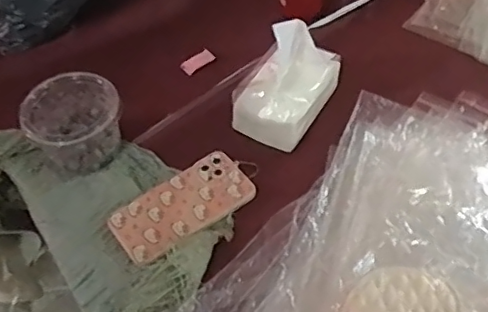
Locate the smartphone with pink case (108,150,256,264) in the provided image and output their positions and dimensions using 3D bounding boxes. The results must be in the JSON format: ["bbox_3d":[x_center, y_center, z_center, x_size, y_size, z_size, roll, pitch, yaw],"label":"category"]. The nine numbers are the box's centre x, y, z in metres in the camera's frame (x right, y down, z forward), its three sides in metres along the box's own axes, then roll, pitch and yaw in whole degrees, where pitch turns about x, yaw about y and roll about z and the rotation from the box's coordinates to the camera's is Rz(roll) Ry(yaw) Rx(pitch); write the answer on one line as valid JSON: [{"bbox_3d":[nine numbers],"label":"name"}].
[{"bbox_3d":[-0.072,0.056,0.648,0.160,0.015,0.086,-35,57,-22],"label":"smartphone with pink case"}]

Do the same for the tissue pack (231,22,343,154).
[{"bbox_3d":[0.051,-0.096,0.700,0.096,0.115,0.126,23,56,21],"label":"tissue pack"}]

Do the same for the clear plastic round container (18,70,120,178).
[{"bbox_3d":[-0.209,-0.041,0.693,0.106,0.084,0.101,-2,51,3],"label":"clear plastic round container"}]

